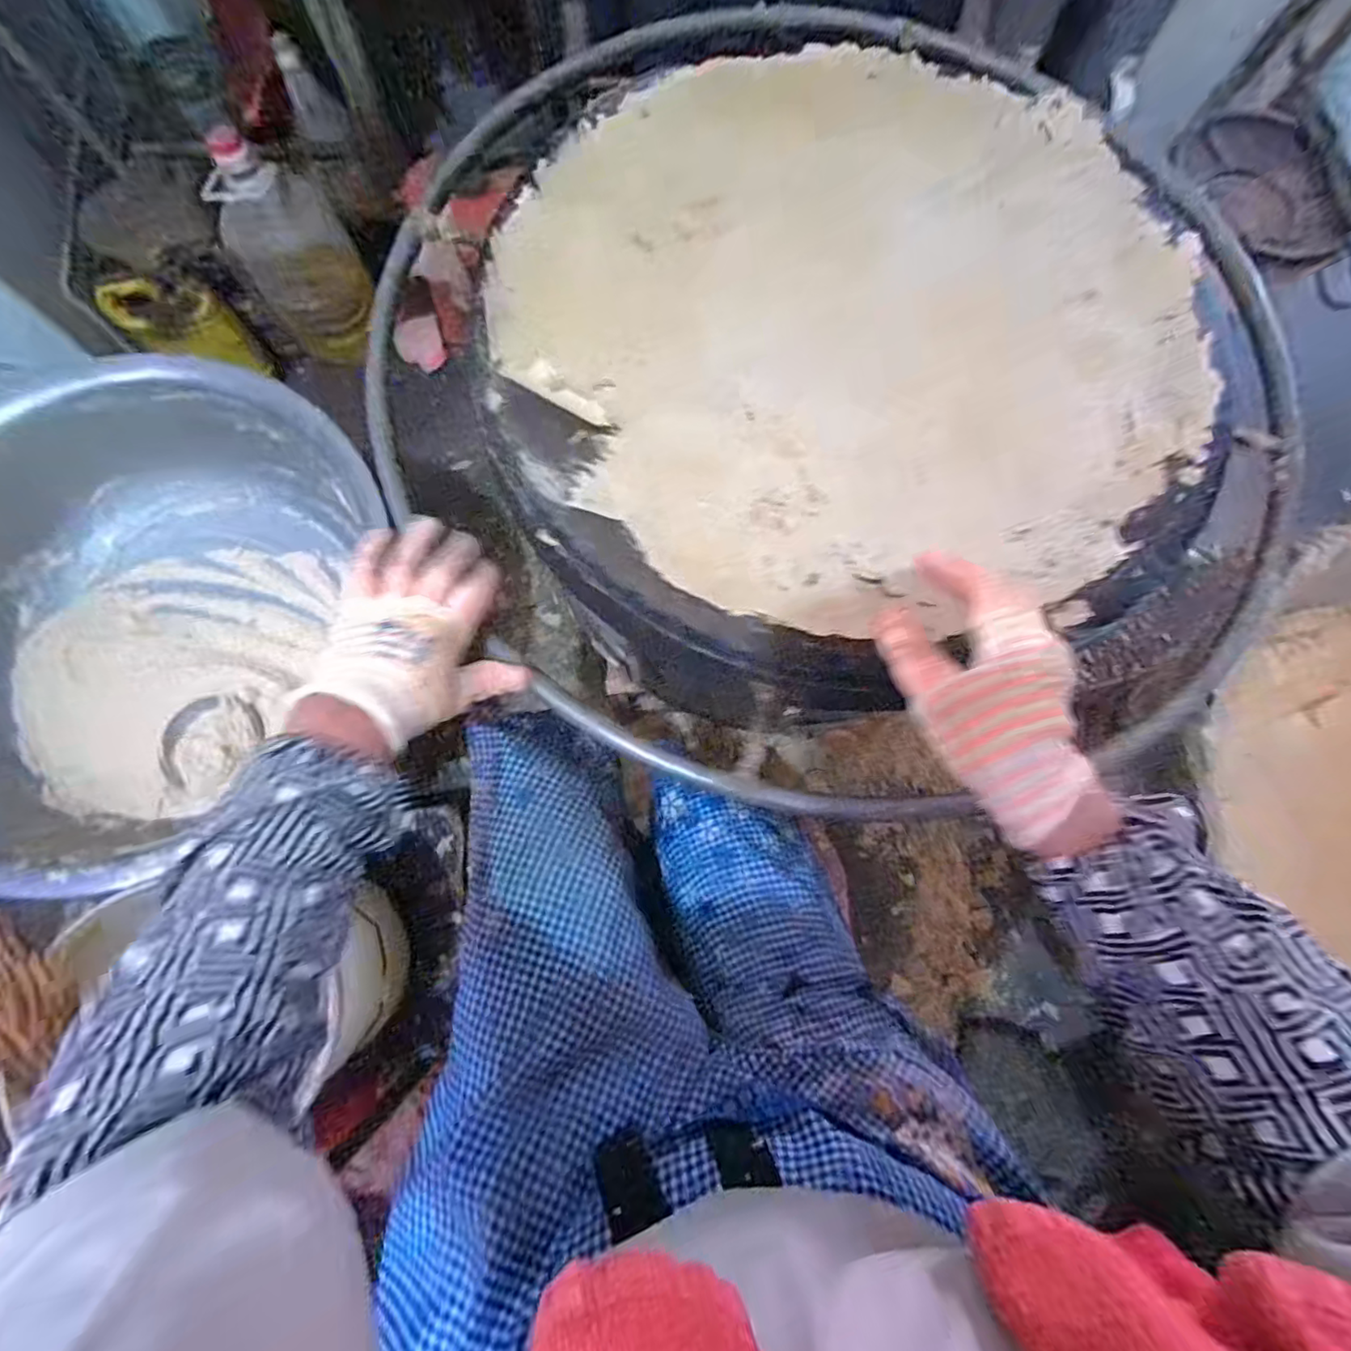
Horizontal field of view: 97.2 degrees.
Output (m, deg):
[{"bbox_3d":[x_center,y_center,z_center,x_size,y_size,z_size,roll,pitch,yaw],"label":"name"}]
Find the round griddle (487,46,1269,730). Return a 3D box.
[{"bbox_3d":[0.149,-0.293,0.513,0.604,0.039,0.594,0,76,-1],"label":"round griddle"}]

